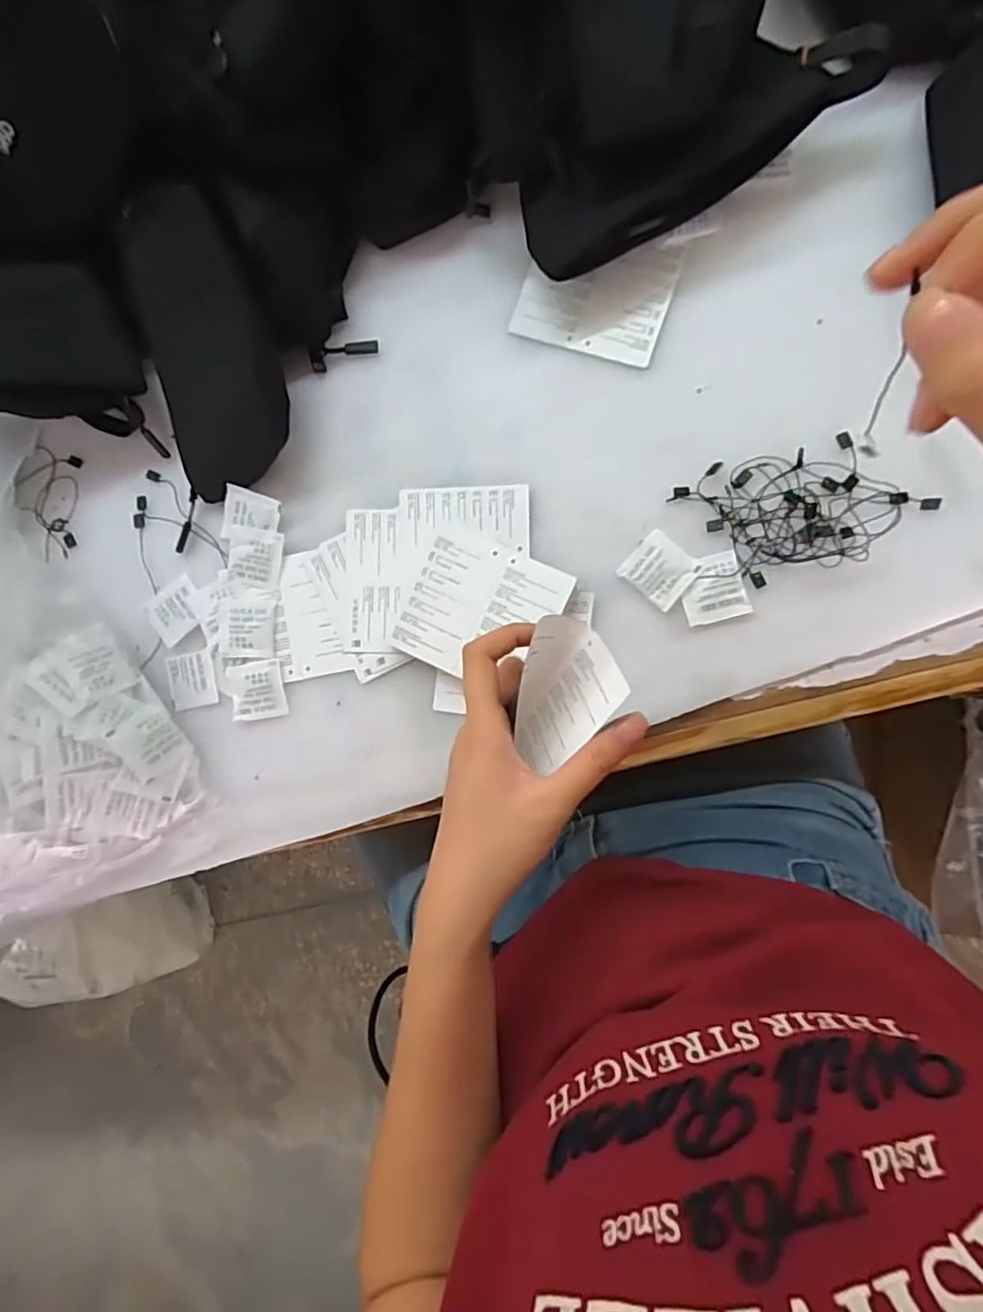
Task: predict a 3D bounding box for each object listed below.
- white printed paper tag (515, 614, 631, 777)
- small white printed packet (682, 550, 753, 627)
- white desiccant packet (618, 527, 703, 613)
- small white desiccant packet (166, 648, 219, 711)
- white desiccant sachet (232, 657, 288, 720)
[{"bbox_3d":[0.032,0.023,0.313,0.074,0.020,0.056,-60,40,23],"label":"white printed paper tag"},{"bbox_3d":[0.142,-0.043,0.393,0.040,0.004,0.041,-14,85,7],"label":"small white printed packet"},{"bbox_3d":[0.110,-0.056,0.399,0.041,0.004,0.039,41,93,8],"label":"white desiccant packet"},{"bbox_3d":[-0.219,0.018,0.450,0.039,0.005,0.040,-10,86,8],"label":"small white desiccant packet"},{"bbox_3d":[-0.167,0.025,0.439,0.038,0.005,0.040,-8,86,8],"label":"white desiccant sachet"}]

